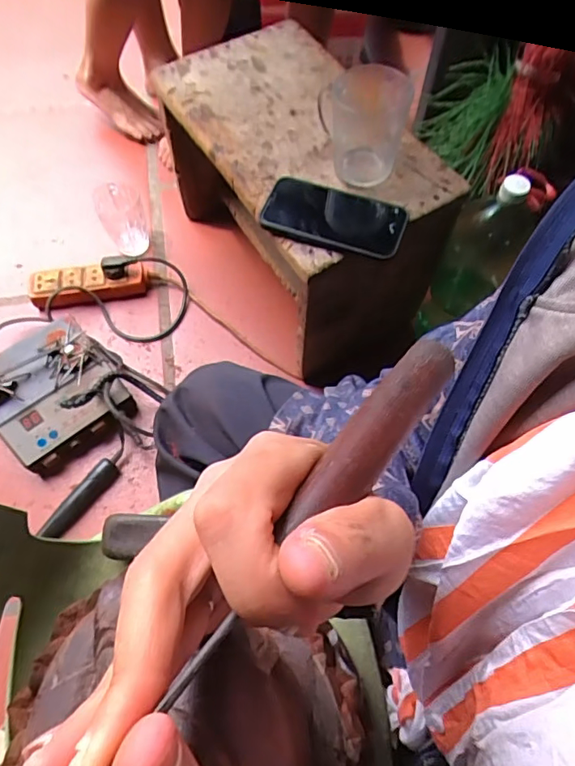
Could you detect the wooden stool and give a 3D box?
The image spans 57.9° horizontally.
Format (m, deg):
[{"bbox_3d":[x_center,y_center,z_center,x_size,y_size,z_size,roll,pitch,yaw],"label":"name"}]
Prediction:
[{"bbox_3d":[0.018,-0.250,0.789,0.236,0.359,0.388,-30,68,-14],"label":"wooden stool"}]

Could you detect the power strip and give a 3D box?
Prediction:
[{"bbox_3d":[-0.334,-0.163,0.869,0.192,0.038,0.058,-6,64,-3],"label":"power strip"}]

